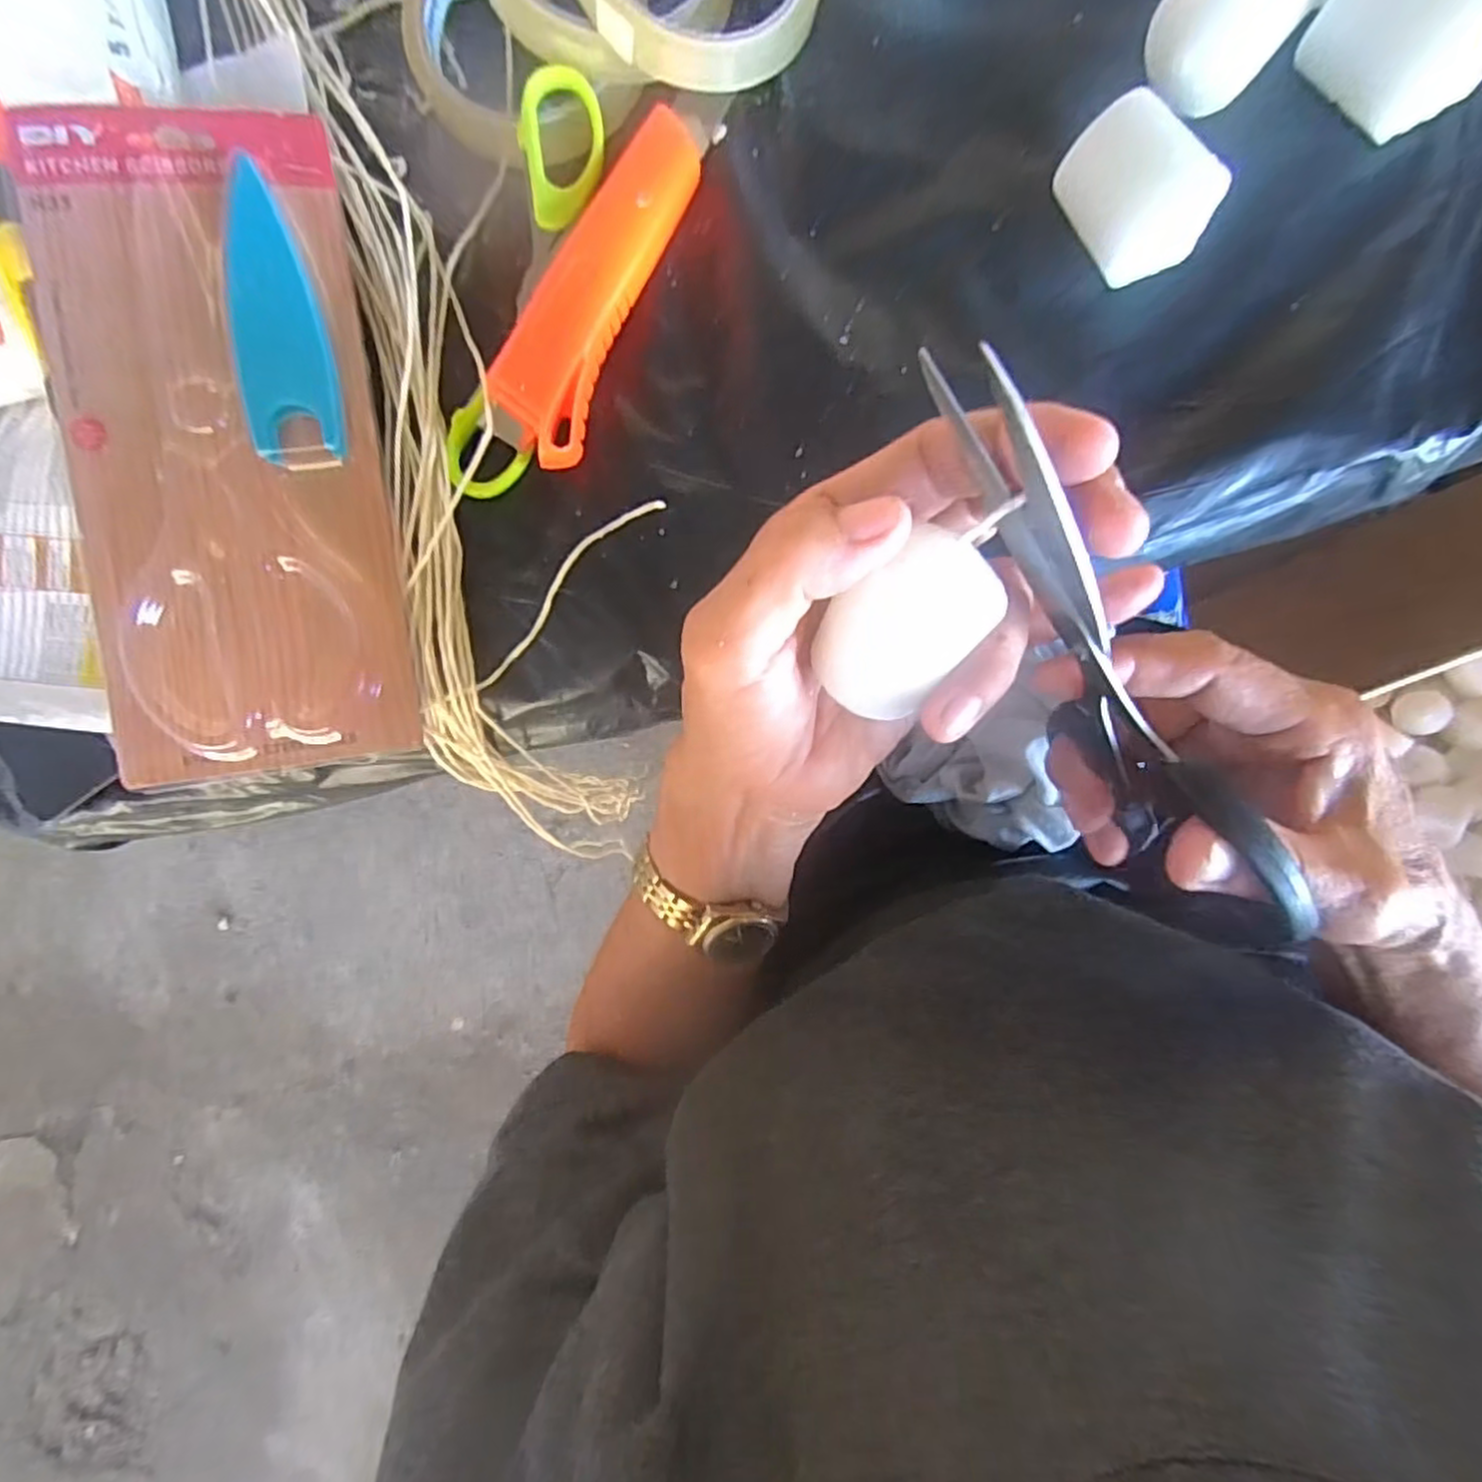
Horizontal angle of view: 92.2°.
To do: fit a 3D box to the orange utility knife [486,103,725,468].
[{"bbox_3d":[-0.051,-0.172,0.263,0.032,0.019,0.139,26,92,7],"label":"orange utility knife"}]

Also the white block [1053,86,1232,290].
[{"bbox_3d":[0.128,-0.177,0.235,0.032,0.032,0.048,-41,86,4],"label":"white block"}]

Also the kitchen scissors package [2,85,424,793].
[{"bbox_3d":[-0.189,-0.109,0.260,0.104,0.019,0.237,-10,91,-11],"label":"kitchen scissors package"}]

